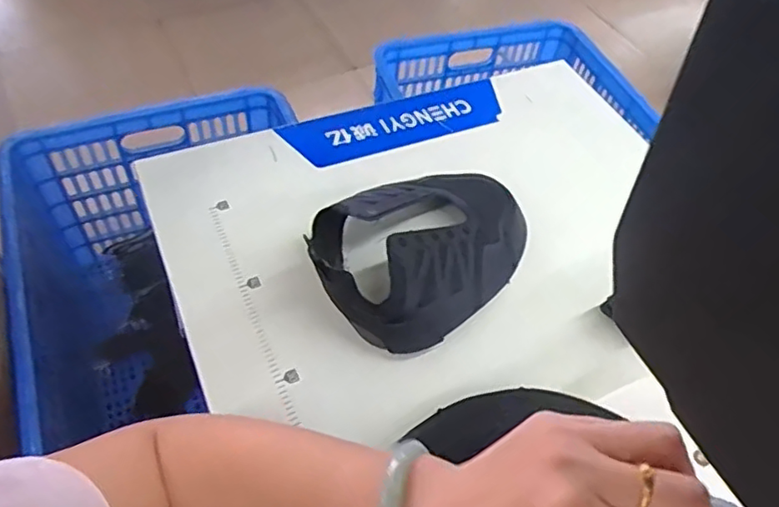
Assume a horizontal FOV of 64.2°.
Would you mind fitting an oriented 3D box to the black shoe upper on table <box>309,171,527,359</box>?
[{"bbox_3d":[0.027,-0.014,0.548,0.150,0.081,0.212,30,57,19],"label":"black shoe upper on table"}]

